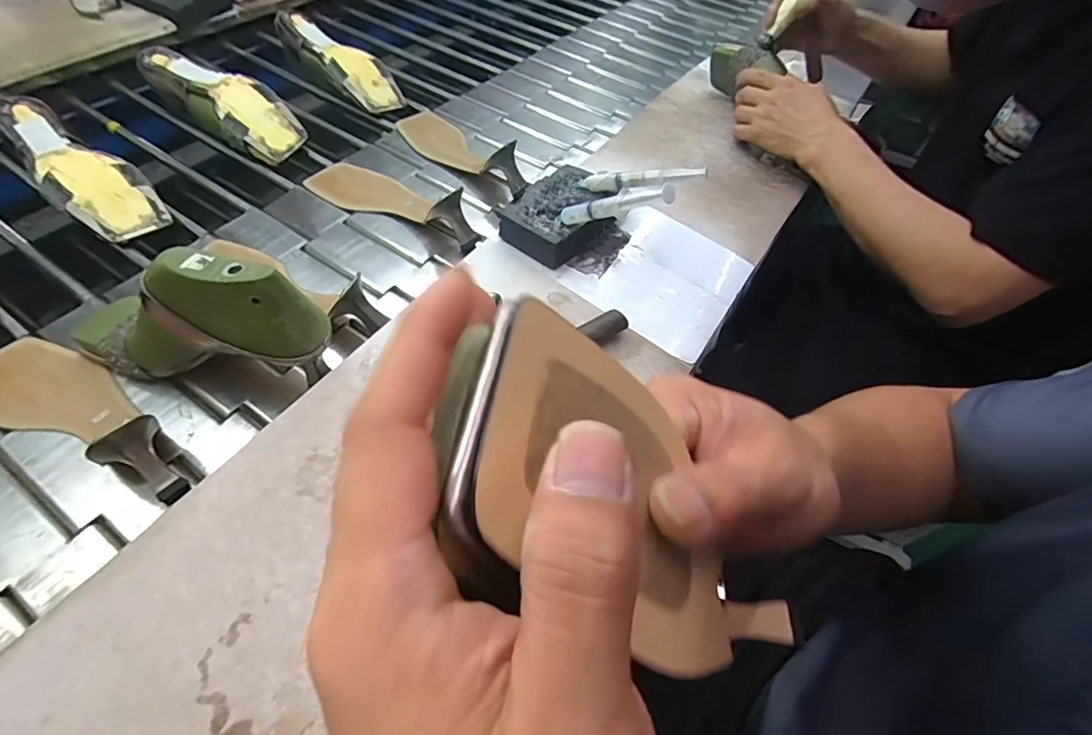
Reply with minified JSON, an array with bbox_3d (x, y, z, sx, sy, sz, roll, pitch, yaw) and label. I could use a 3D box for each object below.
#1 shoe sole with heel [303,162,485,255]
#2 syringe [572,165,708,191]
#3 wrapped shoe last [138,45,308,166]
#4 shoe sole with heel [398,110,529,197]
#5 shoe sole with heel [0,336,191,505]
[{"bbox_3d":[-0.183,-0.225,0.628,0.248,0.058,0.080,23,54,11],"label":"shoe sole with heel"},{"bbox_3d":[0.096,-0.197,0.525,0.136,0.020,0.016,5,49,27],"label":"syringe"},{"bbox_3d":[-0.438,-0.363,0.696,0.236,0.072,0.080,29,56,15],"label":"wrapped shoe last"},{"bbox_3d":[-0.127,-0.313,0.699,0.083,0.057,0.257,-26,60,-23],"label":"shoe sole with heel"},{"bbox_3d":[-0.396,0.028,0.419,0.250,0.055,0.076,25,55,13],"label":"shoe sole with heel"}]

